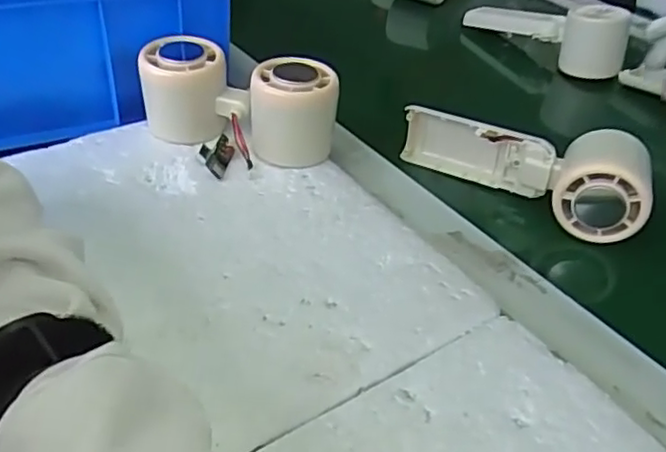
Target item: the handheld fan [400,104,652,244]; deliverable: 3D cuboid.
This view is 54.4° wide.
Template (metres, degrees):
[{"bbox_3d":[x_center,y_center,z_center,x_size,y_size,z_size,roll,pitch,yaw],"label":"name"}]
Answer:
[{"bbox_3d":[0.121,-0.041,0.425,0.158,0.049,0.052,15,40,13],"label":"handheld fan"}]

